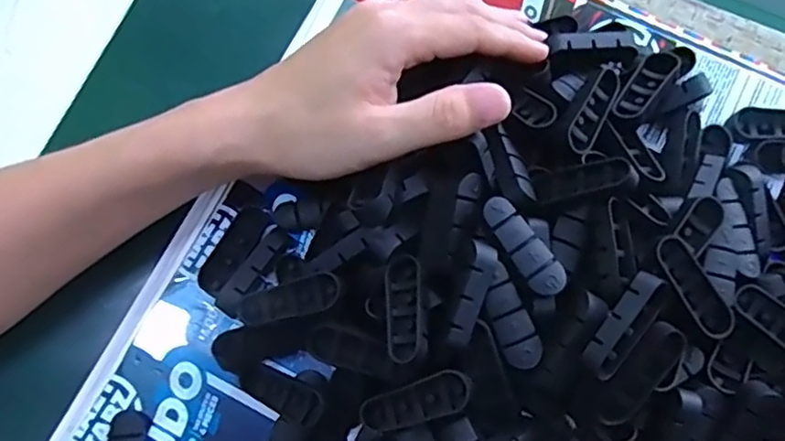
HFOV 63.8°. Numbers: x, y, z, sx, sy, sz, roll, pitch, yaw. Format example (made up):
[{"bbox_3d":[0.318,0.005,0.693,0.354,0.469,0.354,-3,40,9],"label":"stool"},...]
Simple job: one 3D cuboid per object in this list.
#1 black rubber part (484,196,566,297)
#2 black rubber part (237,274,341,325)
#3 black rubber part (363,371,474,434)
[{"bbox_3d":[0.057,0.012,0.274,0.015,0.011,0.047,-31,78,-7],"label":"black rubber part"},{"bbox_3d":[-0.046,0.036,0.284,0.049,0.006,0.014,-17,75,9],"label":"black rubber part"},{"bbox_3d":[0.010,0.077,0.267,0.048,0.006,0.016,-23,75,15],"label":"black rubber part"}]

